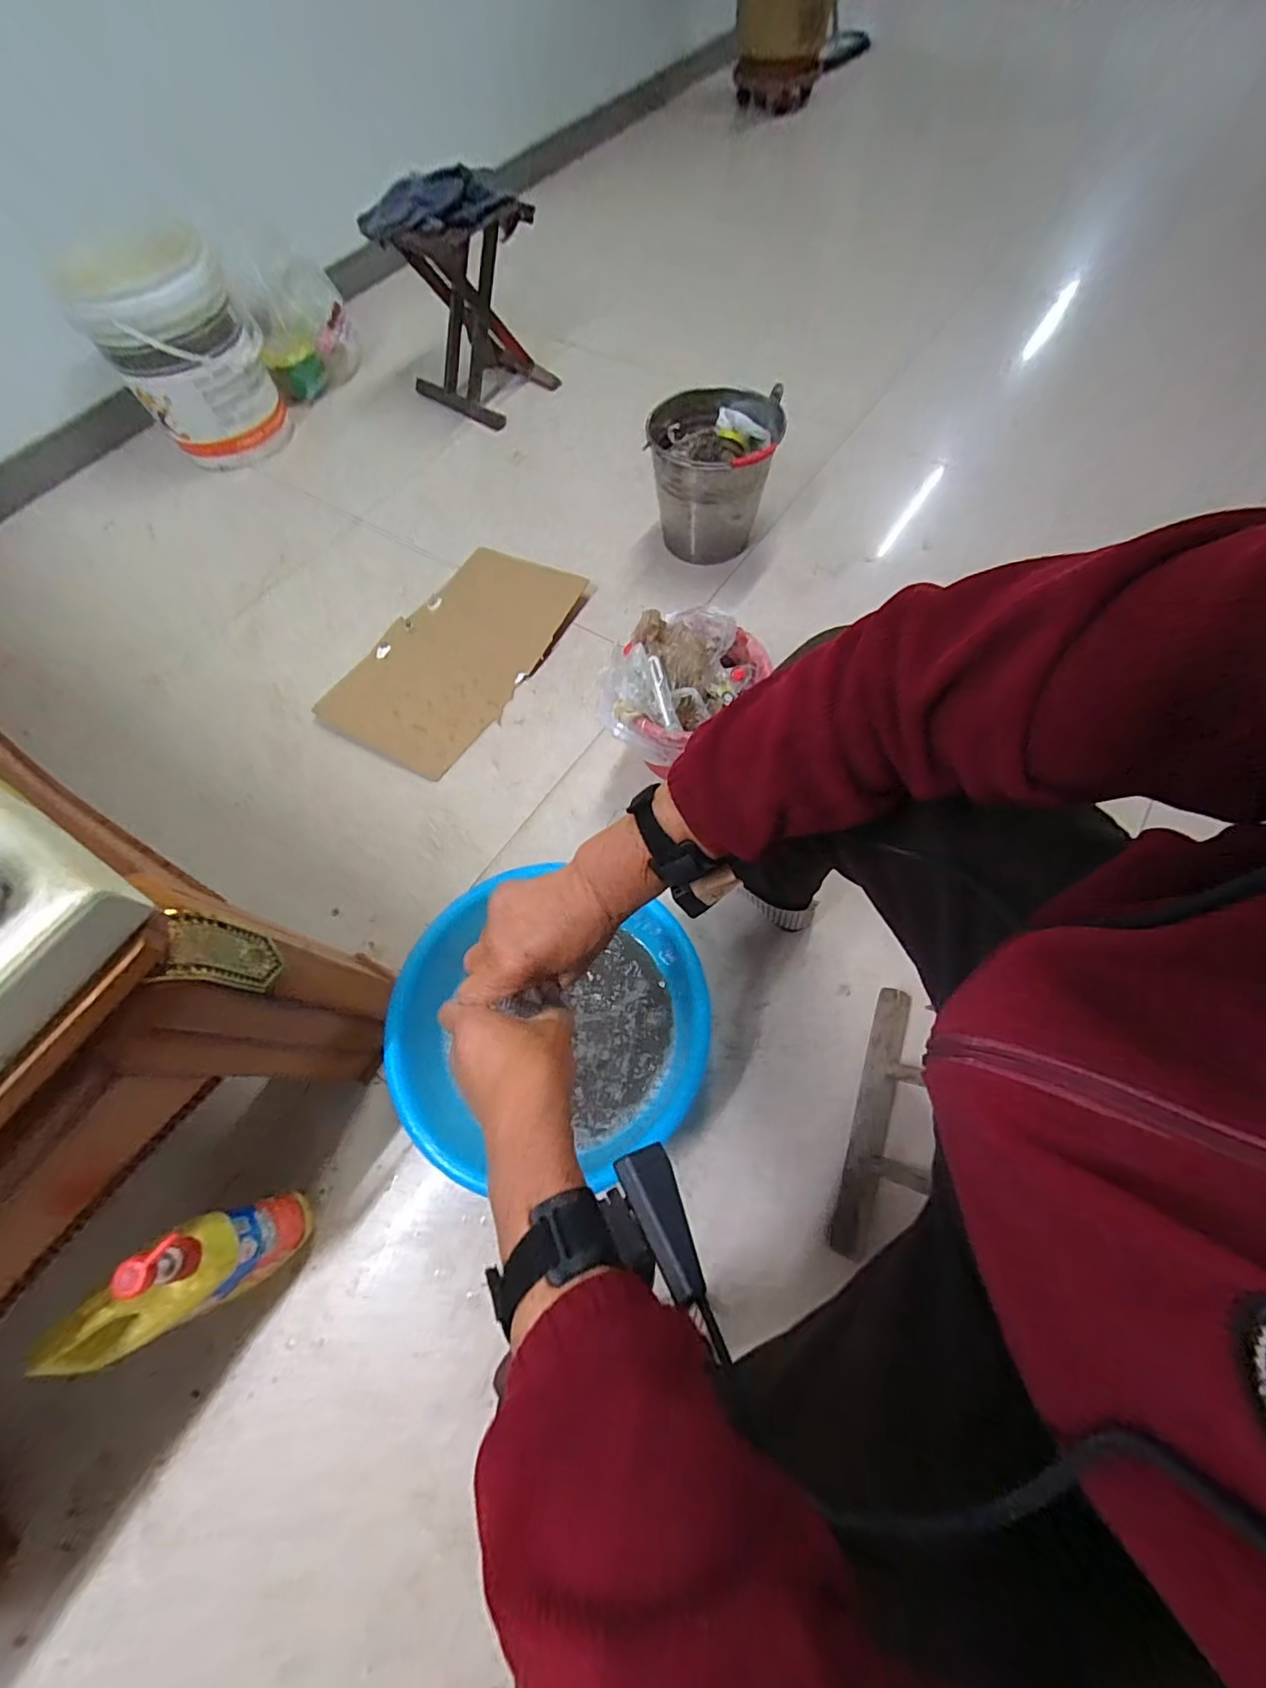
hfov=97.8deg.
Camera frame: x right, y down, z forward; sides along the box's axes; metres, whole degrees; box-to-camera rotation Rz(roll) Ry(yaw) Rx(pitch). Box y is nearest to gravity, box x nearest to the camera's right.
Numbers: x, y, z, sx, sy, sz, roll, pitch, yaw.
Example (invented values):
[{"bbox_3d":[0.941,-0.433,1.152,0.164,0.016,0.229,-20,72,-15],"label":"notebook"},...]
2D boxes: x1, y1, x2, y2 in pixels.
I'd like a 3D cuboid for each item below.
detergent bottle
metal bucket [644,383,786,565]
[{"bbox_3d":[-0.450,0.439,0.566,0.136,0.257,0.071,-29,69,-10],"label":"detergent bottle"},{"bbox_3d":[0.139,-0.660,1.023,0.214,0.207,0.205,-1,67,2],"label":"metal bucket"}]

